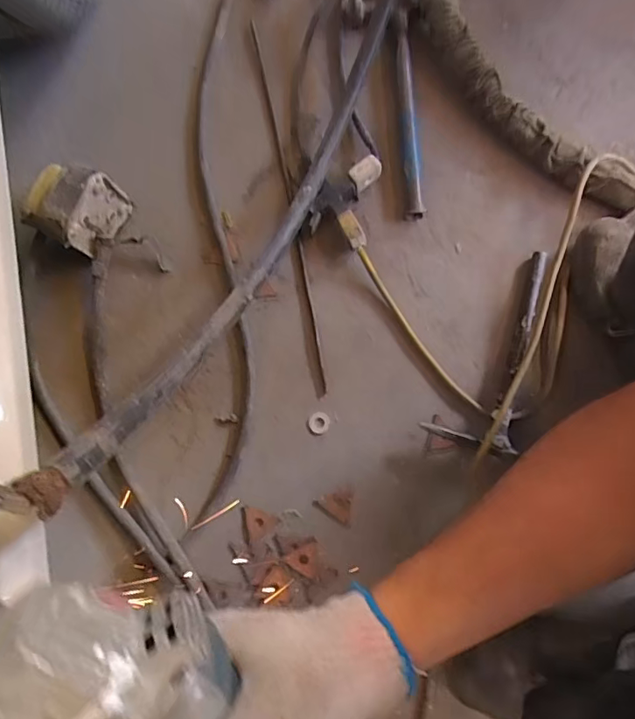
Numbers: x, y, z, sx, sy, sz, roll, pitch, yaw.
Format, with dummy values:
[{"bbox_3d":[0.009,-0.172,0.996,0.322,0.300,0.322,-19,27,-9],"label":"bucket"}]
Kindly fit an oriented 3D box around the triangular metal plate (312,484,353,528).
[{"bbox_3d":[0.017,0.158,0.559,0.042,0.004,0.042,6,82,2],"label":"triangular metal plate"}]

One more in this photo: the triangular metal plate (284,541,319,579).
[{"bbox_3d":[-0.017,0.217,0.552,0.036,0.004,0.035,3,81,2],"label":"triangular metal plate"}]

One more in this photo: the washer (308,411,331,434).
[{"bbox_3d":[0.002,0.071,0.577,0.023,0.004,0.023,-10,81,0],"label":"washer"}]

